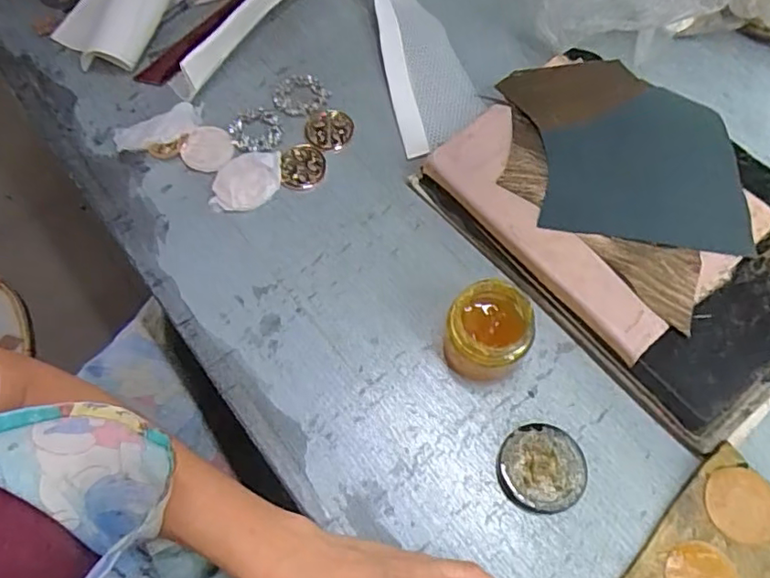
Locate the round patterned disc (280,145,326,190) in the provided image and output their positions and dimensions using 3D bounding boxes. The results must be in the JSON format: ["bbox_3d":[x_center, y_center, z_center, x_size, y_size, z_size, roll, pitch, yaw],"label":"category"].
[{"bbox_3d":[-0.073,-0.110,0.512,0.037,0.009,0.046,-3,65,0],"label":"round patterned disc"}]

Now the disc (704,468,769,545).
[{"bbox_3d":[0.235,0.142,0.376,0.045,0.004,0.044,-1,75,4],"label":"disc"}]

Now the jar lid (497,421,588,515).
[{"bbox_3d":[0.108,0.123,0.395,0.057,0.012,0.056,-1,65,1],"label":"jar lid"}]

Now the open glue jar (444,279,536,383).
[{"bbox_3d":[0.072,0.032,0.408,0.056,0.064,0.053,-1,65,1],"label":"open glue jar"}]

